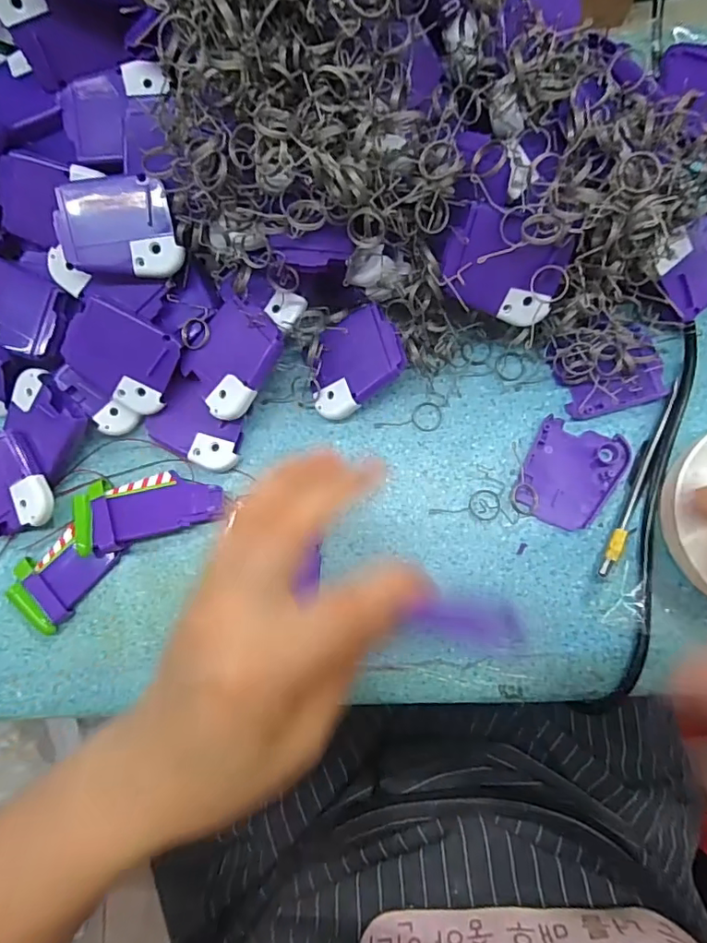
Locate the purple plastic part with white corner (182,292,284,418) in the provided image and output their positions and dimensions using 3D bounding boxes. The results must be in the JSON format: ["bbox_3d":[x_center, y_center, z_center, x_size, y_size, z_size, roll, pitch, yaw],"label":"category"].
[{"bbox_3d":[-0.071,-0.066,0.300,0.048,0.007,0.060,41,103,14],"label":"purple plastic part with white corner"}]

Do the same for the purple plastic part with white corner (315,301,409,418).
[{"bbox_3d":[-0.002,-0.063,0.304,0.064,0.006,0.044,-39,80,23],"label":"purple plastic part with white corner"}]

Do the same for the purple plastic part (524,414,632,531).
[{"bbox_3d":[0.127,0.003,0.302,0.050,0.006,0.060,22,84,7],"label":"purple plastic part"}]

